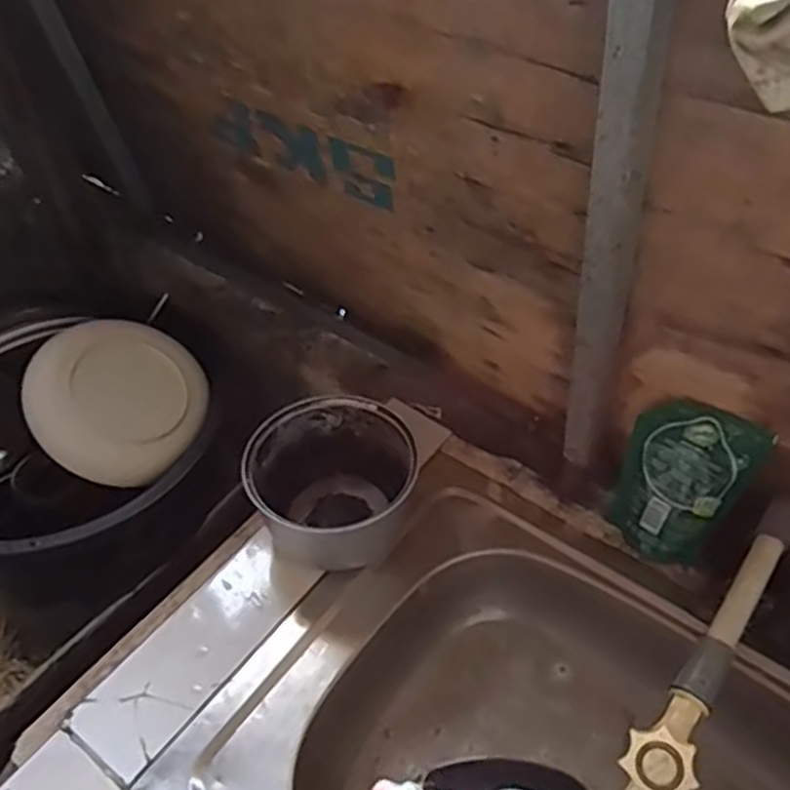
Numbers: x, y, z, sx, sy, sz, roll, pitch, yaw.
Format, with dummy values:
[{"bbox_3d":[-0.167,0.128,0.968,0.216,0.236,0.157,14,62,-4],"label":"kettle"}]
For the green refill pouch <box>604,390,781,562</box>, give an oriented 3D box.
[{"bbox_3d":[0.279,0.086,0.759,0.111,0.182,0.022,32,33,24],"label":"green refill pouch"}]

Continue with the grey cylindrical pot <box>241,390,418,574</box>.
[{"bbox_3d":[-0.065,0.091,0.824,0.167,0.109,0.154,-2,47,0],"label":"grey cylindrical pot"}]

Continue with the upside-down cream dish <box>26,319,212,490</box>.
[{"bbox_3d":[-0.332,0.002,0.921,0.197,0.055,0.202,8,72,-25],"label":"upside-down cream dish"}]

